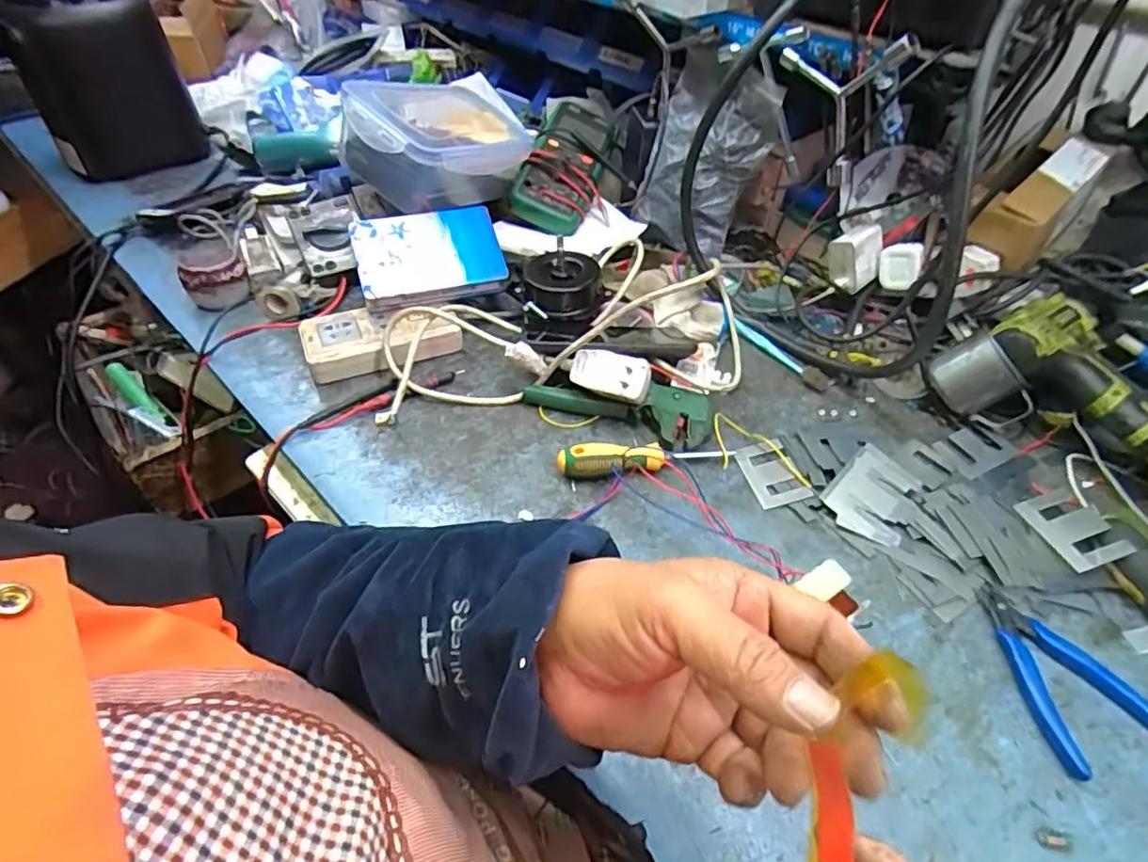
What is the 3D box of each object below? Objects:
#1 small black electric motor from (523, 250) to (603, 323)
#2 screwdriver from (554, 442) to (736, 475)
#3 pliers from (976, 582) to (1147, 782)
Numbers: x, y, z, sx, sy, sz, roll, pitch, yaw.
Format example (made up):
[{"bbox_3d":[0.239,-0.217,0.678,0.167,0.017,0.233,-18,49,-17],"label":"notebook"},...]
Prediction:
[{"bbox_3d":[-0.011,-0.153,0.641,0.078,0.044,0.082,0,47,-3],"label":"small black electric motor"},{"bbox_3d":[0.063,0.024,0.519,0.151,0.029,0.025,-3,46,-5],"label":"screwdriver"},{"bbox_3d":[0.323,0.155,0.407,0.081,0.012,0.118,-10,47,-12],"label":"pliers"}]

